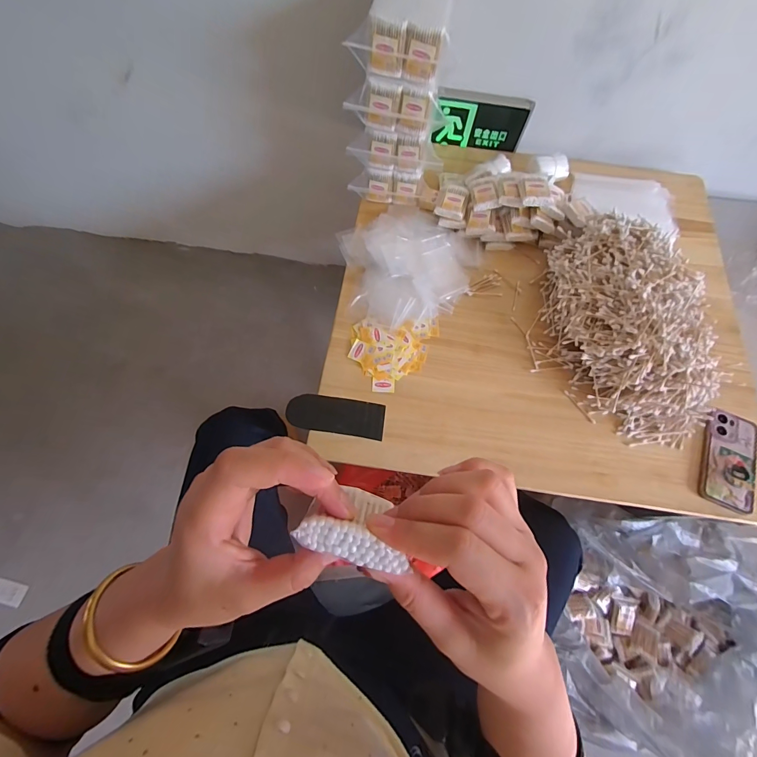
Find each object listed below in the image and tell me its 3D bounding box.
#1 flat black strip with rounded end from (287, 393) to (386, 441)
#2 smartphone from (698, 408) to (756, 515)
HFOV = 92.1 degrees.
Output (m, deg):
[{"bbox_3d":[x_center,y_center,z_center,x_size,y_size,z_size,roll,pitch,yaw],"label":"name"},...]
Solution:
[{"bbox_3d":[-0.072,0.062,0.618,0.162,0.007,0.061,9,67,2],"label":"flat black strip with rounded end"},{"bbox_3d":[0.574,0.130,0.592,0.082,0.017,0.162,23,68,7],"label":"smartphone"}]

